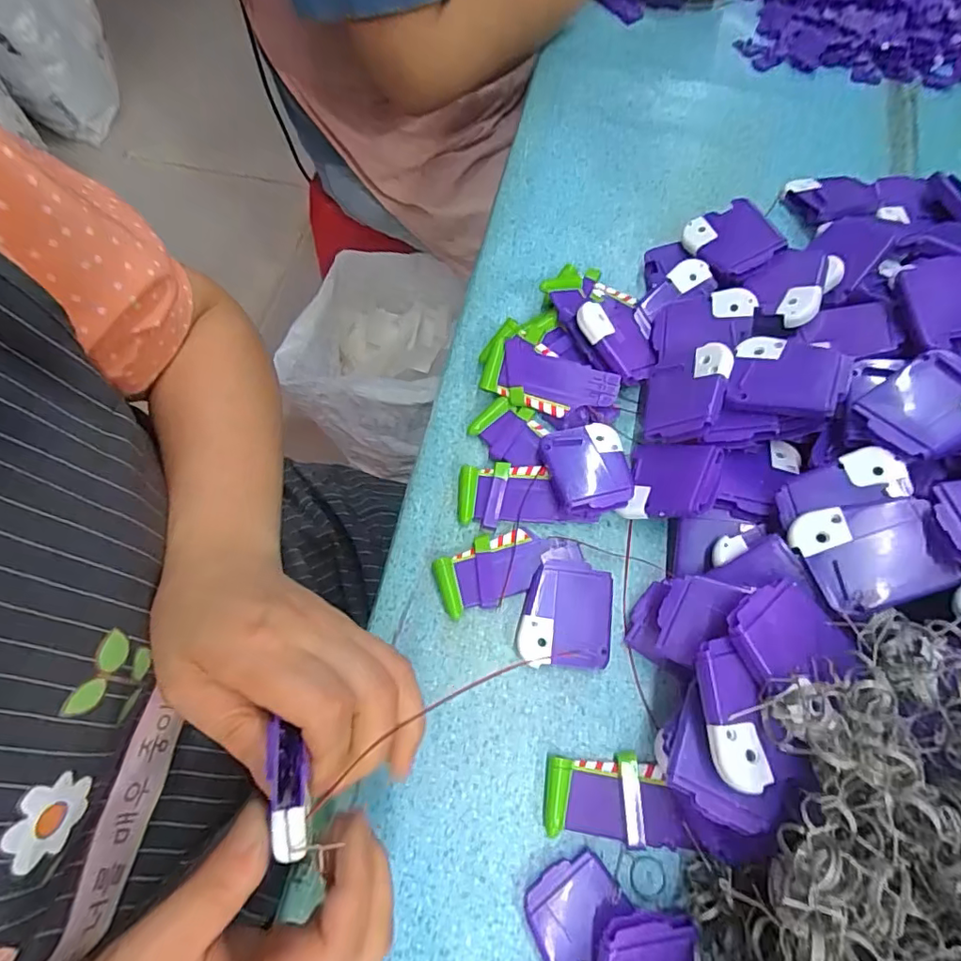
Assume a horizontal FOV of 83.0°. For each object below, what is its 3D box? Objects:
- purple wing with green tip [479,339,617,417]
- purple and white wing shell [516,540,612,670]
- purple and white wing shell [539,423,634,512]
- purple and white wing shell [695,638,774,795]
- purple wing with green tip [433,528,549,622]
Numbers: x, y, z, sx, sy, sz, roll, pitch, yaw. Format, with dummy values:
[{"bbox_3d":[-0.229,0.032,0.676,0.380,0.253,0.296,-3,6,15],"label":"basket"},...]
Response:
[{"bbox_3d":[0.046,-0.067,0.369,0.088,0.012,0.040,22,89,10],"label":"purple wing with green tip"},{"bbox_3d":[0.051,0.073,0.326,0.052,0.015,0.073,4,69,4],"label":"purple and white wing shell"},{"bbox_3d":[0.068,-0.008,0.347,0.051,0.023,0.059,-13,69,-2],"label":"purple and white wing shell"},{"bbox_3d":[0.113,0.104,0.244,0.024,0.006,0.061,-3,67,5],"label":"purple and white wing shell"},{"bbox_3d":[0.008,0.055,0.337,0.069,0.010,0.040,-20,69,-5],"label":"purple wing with green tip"}]

